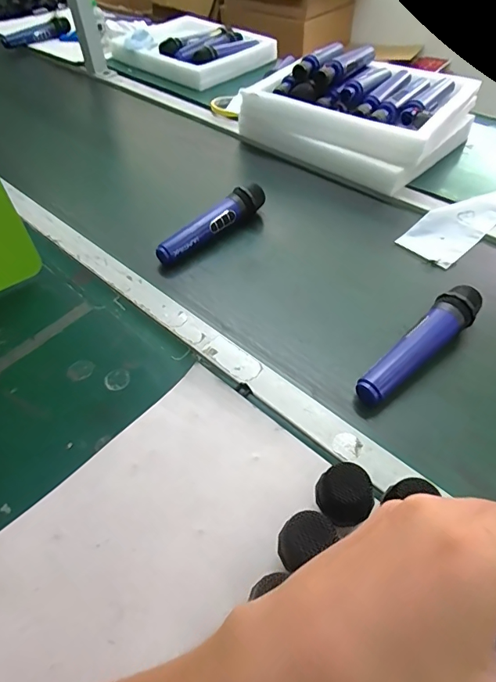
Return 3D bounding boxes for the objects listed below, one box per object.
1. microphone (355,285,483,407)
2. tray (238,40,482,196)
[{"bbox_3d":[0.197,0.004,0.502,0.204,0.053,0.044,-35,57,-23],"label":"microphone"},{"bbox_3d":[0.207,-0.435,0.812,0.349,0.115,0.311,30,57,24],"label":"tray"}]

